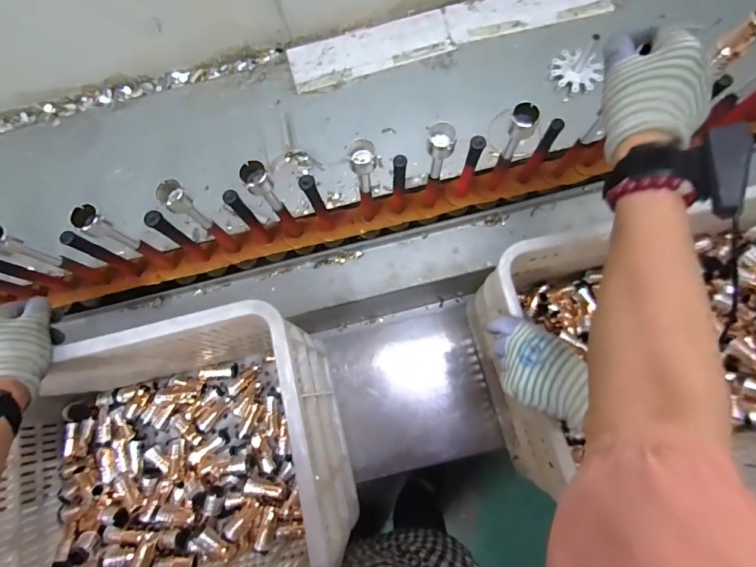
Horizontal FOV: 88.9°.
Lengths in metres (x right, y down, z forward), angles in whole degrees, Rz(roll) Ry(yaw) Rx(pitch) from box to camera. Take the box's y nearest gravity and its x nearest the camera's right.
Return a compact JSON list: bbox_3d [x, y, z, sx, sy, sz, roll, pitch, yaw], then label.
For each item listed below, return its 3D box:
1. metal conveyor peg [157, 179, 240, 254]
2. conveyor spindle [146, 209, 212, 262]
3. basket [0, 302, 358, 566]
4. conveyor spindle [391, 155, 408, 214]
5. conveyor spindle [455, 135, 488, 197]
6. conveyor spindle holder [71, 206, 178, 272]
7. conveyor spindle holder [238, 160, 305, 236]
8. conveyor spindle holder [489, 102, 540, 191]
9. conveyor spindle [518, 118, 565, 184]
[{"bbox_3d":[-0.231,-0.076,0.521,0.038,0.197,0.029,40,78,11],"label":"metal conveyor peg"},{"bbox_3d":[-0.278,-0.063,0.537,0.021,0.149,0.020,35,77,10],"label":"conveyor spindle"},{"bbox_3d":[-0.327,0.266,0.555,0.513,0.308,0.351,-14,74,-3],"label":"basket"},{"bbox_3d":[0.030,-0.131,0.539,0.019,0.146,0.016,17,75,5],"label":"conveyor spindle"},{"bbox_3d":[0.124,-0.151,0.536,0.020,0.147,0.016,20,75,6],"label":"conveyor spindle"},{"bbox_3d":[-0.325,-0.050,0.516,0.044,0.192,0.030,30,76,9],"label":"conveyor spindle holder"},{"bbox_3d":[-0.137,-0.101,0.523,0.035,0.190,0.033,-28,76,-7],"label":"conveyor spindle holder"},{"bbox_3d":[0.170,-0.170,0.516,0.029,0.184,0.036,25,76,7],"label":"conveyor spindle holder"},{"bbox_3d":[0.223,-0.177,0.538,0.011,0.140,0.016,-42,78,-11],"label":"conveyor spindle"}]

